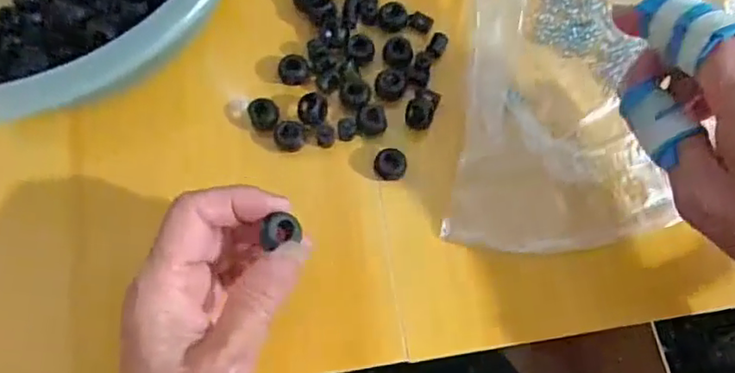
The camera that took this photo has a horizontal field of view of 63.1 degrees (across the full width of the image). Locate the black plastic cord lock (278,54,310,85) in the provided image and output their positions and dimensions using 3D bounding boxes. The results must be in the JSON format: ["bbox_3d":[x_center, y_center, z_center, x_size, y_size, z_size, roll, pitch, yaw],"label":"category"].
[{"bbox_3d":[-0.042,-0.066,0.342,0.017,0.008,0.015,1,72,-2],"label":"black plastic cord lock"}]

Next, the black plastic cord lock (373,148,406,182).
[{"bbox_3d":[0.013,-0.012,0.327,0.017,0.010,0.016,1,72,-2],"label":"black plastic cord lock"}]

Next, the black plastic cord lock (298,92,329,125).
[{"bbox_3d":[-0.030,-0.044,0.336,0.017,0.010,0.016,1,72,-2],"label":"black plastic cord lock"}]

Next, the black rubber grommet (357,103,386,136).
[{"bbox_3d":[0.002,-0.037,0.334,0.017,0.007,0.016,-2,72,-3],"label":"black rubber grommet"}]

